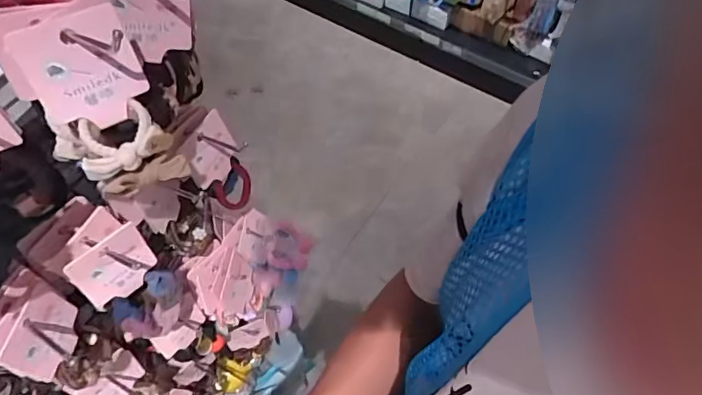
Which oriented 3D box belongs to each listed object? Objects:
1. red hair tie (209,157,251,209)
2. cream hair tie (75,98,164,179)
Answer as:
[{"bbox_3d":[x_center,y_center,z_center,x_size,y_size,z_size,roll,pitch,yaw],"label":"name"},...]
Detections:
[{"bbox_3d":[-0.112,-0.011,0.461,0.017,0.052,0.042,27,60,15],"label":"red hair tie"},{"bbox_3d":[-0.133,-0.032,0.275,0.045,0.008,0.034,-31,99,-21],"label":"cream hair tie"}]

